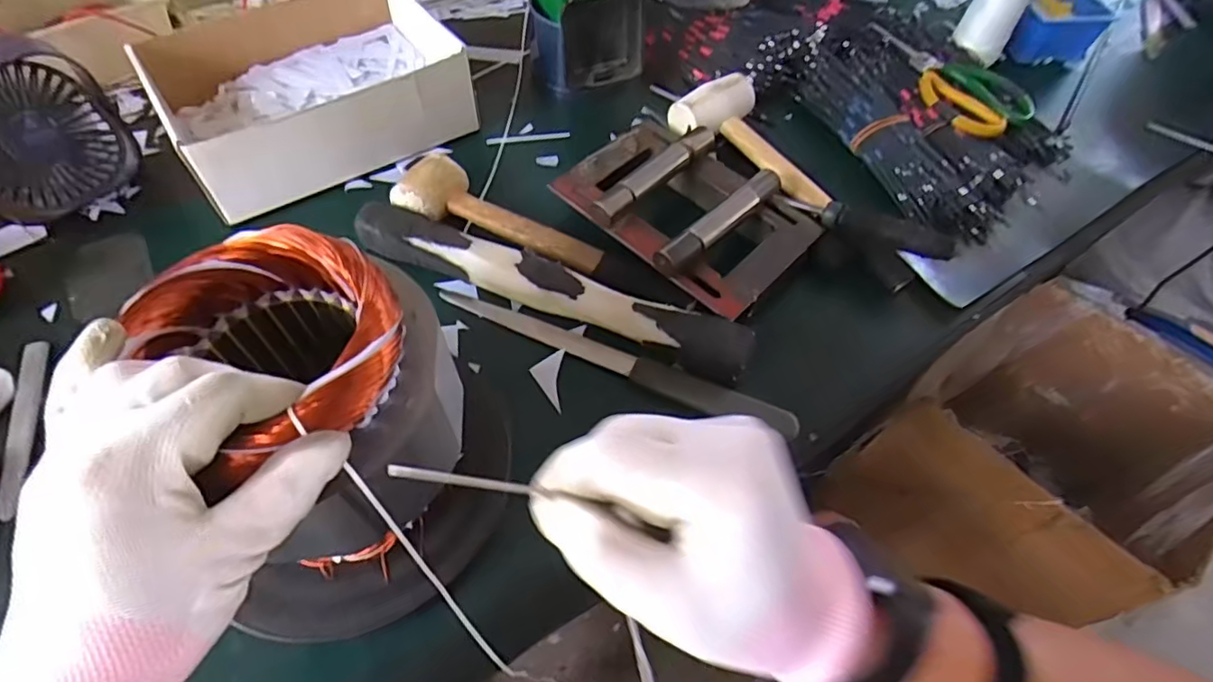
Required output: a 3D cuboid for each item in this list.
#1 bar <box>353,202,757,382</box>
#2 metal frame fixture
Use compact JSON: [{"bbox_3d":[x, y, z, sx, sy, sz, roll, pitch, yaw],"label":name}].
[{"bbox_3d":[-0.046,-0.041,0.456,0.313,0.032,0.037,21,58,9],"label":"bar"},{"bbox_3d":[0.065,-0.109,0.507,0.198,0.056,0.140,40,63,20],"label":"metal frame fixture"}]

